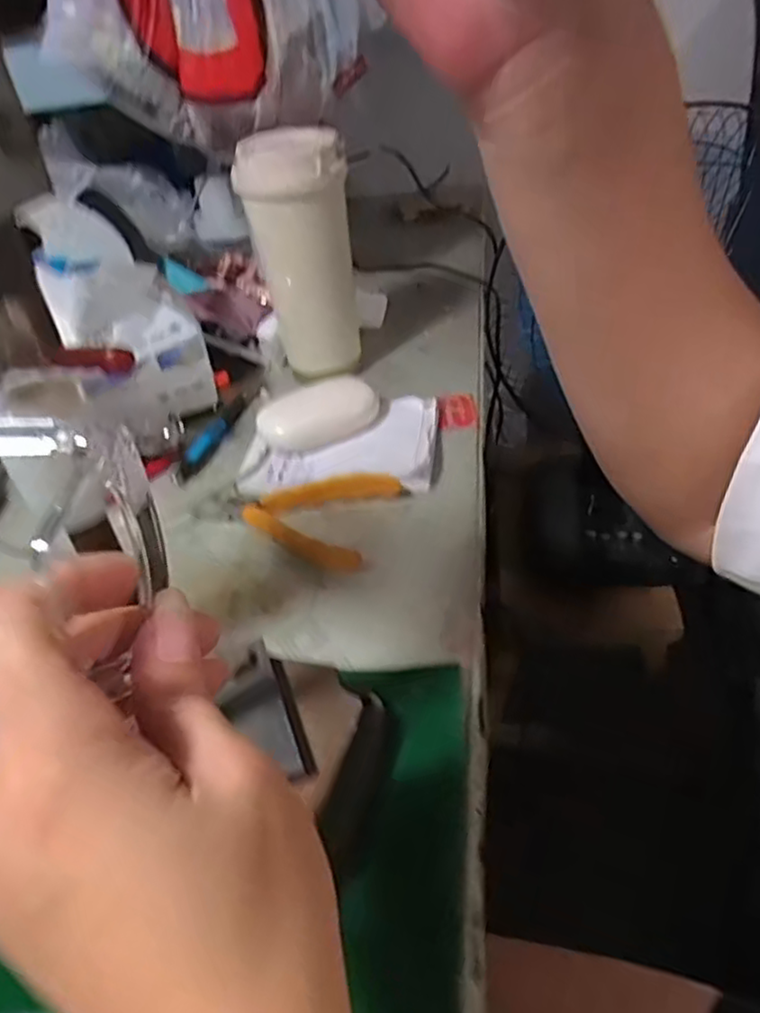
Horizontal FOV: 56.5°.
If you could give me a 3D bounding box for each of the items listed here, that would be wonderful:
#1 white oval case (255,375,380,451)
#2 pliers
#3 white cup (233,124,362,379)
[{"bbox_3d":[-0.047,-0.069,0.549,0.093,0.035,0.041,-12,39,-7],"label":"white oval case"},{"bbox_3d":[-0.053,0.001,0.481,0.116,0.017,0.080,11,42,21],"label":"pliers"},{"bbox_3d":[-0.061,-0.200,0.595,0.079,0.194,0.072,-4,39,3],"label":"white cup"}]

